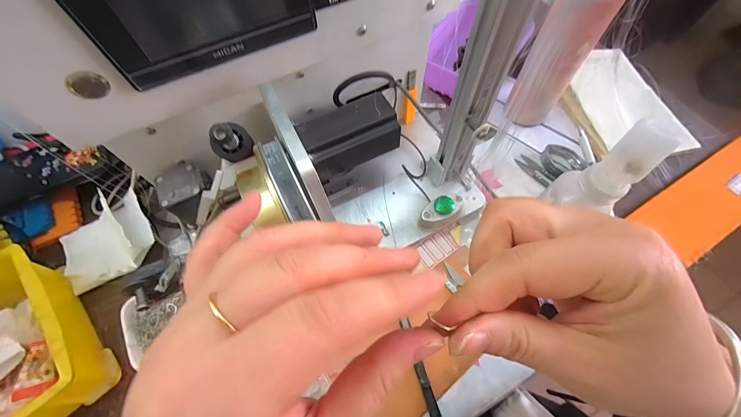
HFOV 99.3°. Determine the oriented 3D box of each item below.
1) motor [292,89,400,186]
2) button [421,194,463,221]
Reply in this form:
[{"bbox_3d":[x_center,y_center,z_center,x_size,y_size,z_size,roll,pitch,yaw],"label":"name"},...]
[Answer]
[{"bbox_3d":[-0.023,-0.079,0.351,0.103,0.048,0.054,-29,67,-12],"label":"motor"},{"bbox_3d":[0.086,0.003,0.382,0.051,0.033,0.025,-27,67,-12],"label":"button"}]

